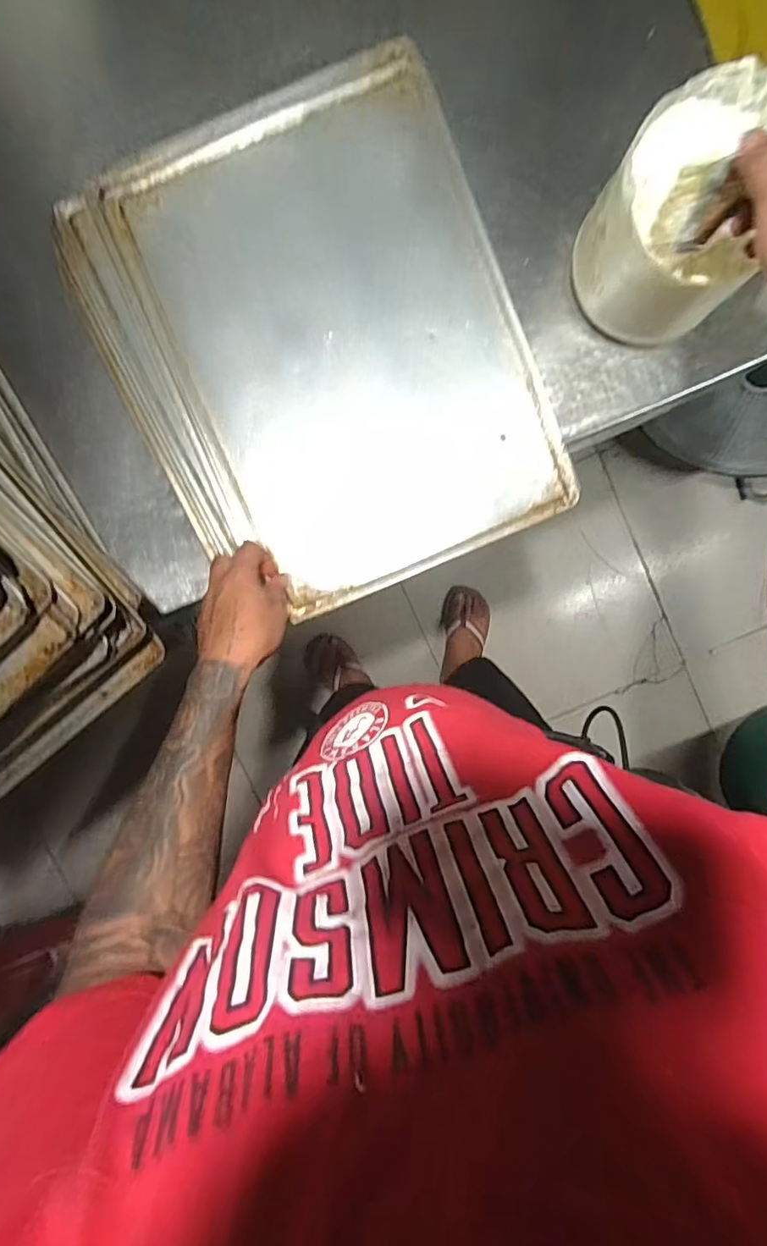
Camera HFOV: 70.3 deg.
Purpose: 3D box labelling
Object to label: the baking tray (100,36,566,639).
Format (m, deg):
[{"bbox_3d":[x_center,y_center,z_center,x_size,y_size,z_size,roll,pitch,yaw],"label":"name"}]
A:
[{"bbox_3d":[-0.038,-0.279,0.553,0.328,0.021,0.470,-23,95,3],"label":"baking tray"}]

